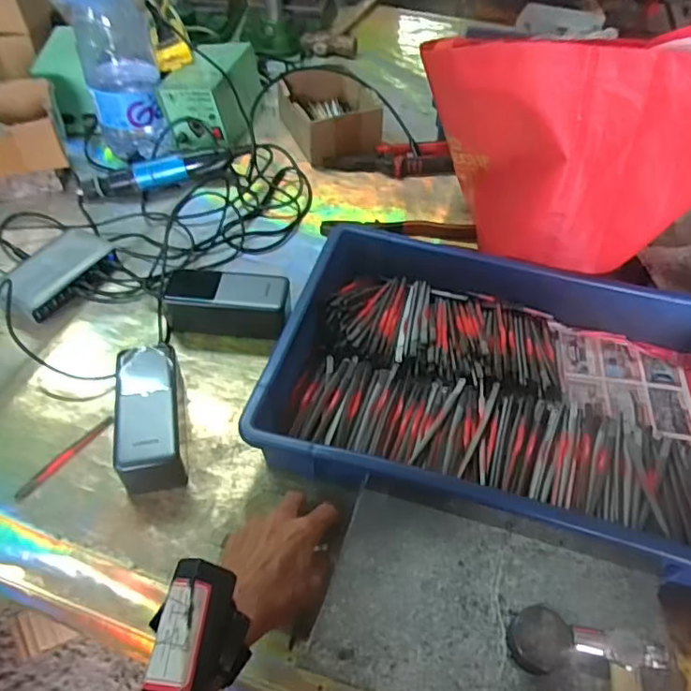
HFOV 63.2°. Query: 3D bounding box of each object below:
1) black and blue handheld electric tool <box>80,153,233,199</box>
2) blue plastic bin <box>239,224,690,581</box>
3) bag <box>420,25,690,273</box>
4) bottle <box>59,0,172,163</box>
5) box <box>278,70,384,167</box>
[{"bbox_3d":[-0.255,-0.233,0.761,0.203,0.036,0.043,-8,51,-8],"label":"black and blue handheld electric tool"},{"bbox_3d":[0.153,0.036,0.540,0.418,0.079,0.295,12,51,8],"label":"blue plastic bin"},{"bbox_3d":[0.277,-0.235,0.606,0.305,0.193,0.230,-21,54,-18],"label":"bag"},{"bbox_3d":[-0.302,-0.375,0.753,0.092,0.234,0.071,-13,52,-12],"label":"bottle"},{"bbox_3d":[-0.022,-0.343,0.838,0.125,0.063,0.167,-13,52,-12],"label":"box"}]

